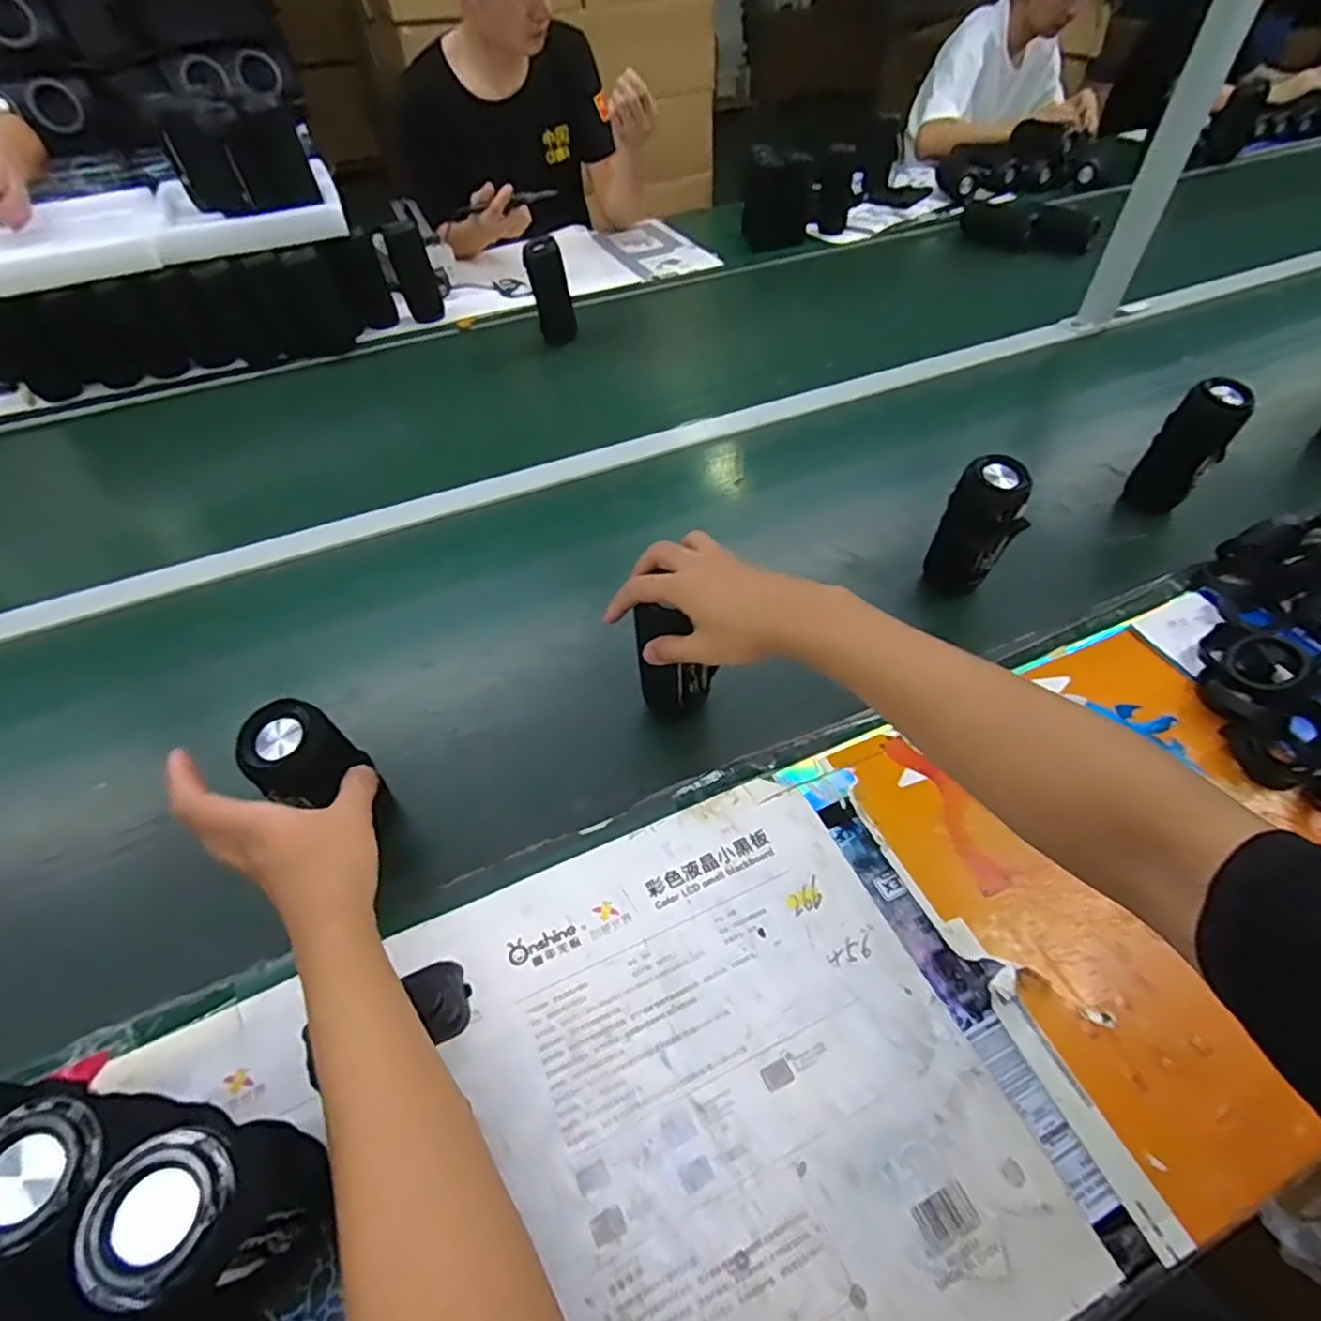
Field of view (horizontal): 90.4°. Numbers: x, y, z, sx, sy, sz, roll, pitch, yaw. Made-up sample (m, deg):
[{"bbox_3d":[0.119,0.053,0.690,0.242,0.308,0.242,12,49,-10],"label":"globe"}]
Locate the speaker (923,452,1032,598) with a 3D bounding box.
[{"bbox_3d":[0.328,-0.134,0.680,0.057,0.137,0.057,-1,51,1],"label":"speaker"}]

